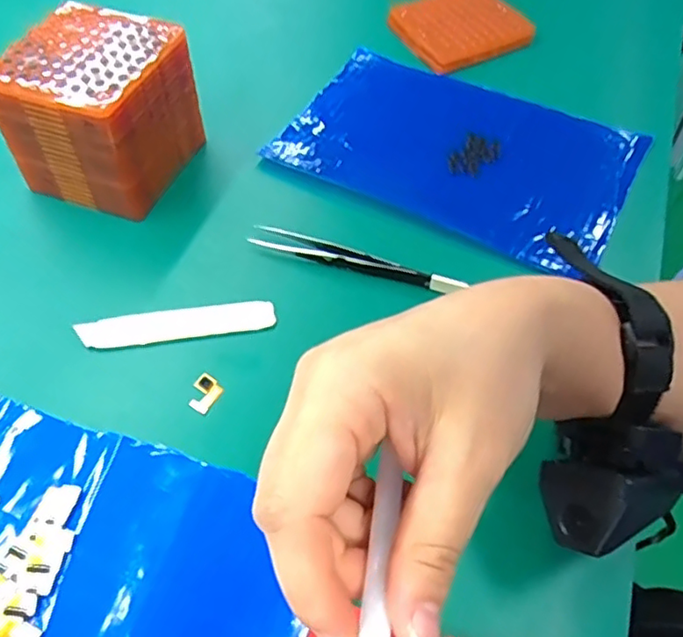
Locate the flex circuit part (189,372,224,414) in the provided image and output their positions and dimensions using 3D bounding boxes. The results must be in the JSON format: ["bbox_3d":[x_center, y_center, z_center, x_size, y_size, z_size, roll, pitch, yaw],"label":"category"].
[{"bbox_3d":[-0.069,0.036,0.301,0.015,0.004,0.018,28,60,17],"label":"flex circuit part"}]

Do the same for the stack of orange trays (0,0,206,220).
[{"bbox_3d":[-0.143,-0.125,0.368,0.085,0.078,0.093,18,57,12],"label":"stack of orange trays"}]

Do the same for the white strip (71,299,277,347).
[{"bbox_3d":[-0.088,0.003,0.324,0.102,0.004,0.019,-6,56,-5],"label":"white strip"}]

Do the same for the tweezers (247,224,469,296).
[{"bbox_3d":[0.006,-0.034,0.346,0.124,0.009,0.014,19,58,12],"label":"tweezers"}]

